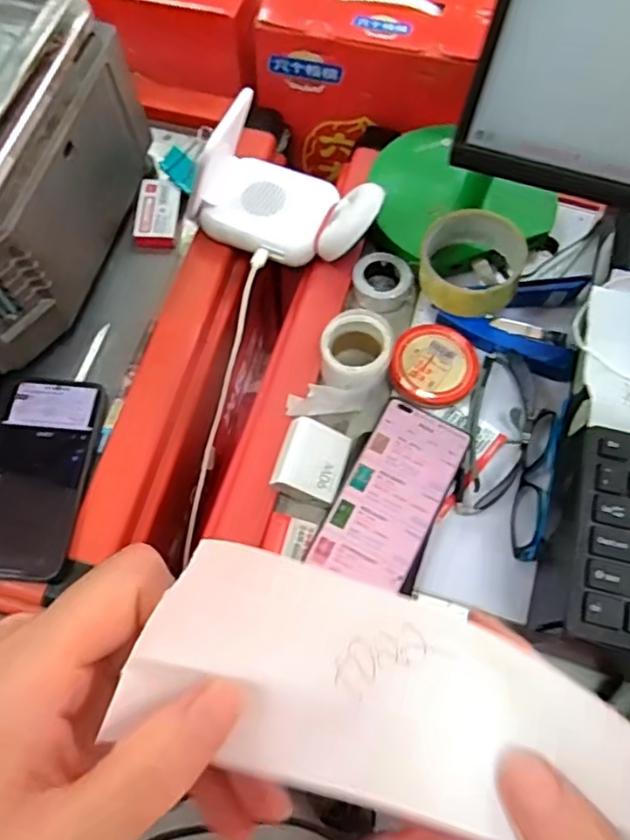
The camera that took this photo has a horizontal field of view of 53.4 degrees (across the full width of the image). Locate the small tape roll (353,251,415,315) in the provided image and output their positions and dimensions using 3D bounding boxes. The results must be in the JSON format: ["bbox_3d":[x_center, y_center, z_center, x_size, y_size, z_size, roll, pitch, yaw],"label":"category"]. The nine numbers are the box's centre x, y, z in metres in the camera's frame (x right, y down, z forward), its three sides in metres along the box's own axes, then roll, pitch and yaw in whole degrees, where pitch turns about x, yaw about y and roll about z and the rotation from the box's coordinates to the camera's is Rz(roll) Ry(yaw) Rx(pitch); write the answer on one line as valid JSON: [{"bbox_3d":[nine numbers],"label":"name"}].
[{"bbox_3d":[0.061,-0.124,0.571,0.050,0.029,0.053,1,67,-1],"label":"small tape roll"}]

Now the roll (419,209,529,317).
[{"bbox_3d":[0.129,-0.127,0.528,0.083,0.047,0.082,1,67,-1],"label":"roll"}]

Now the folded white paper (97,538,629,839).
[{"bbox_3d":[0.022,0.076,0.167,0.136,0.036,0.053,25,67,-13],"label":"folded white paper"}]

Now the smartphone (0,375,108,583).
[{"bbox_3d":[-0.217,0.039,0.490,0.077,0.016,0.166,7,67,1],"label":"smartphone"}]

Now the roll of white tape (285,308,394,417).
[{"bbox_3d":[0.024,-0.033,0.513,0.059,0.066,0.095,29,69,10],"label":"roll of white tape"}]

